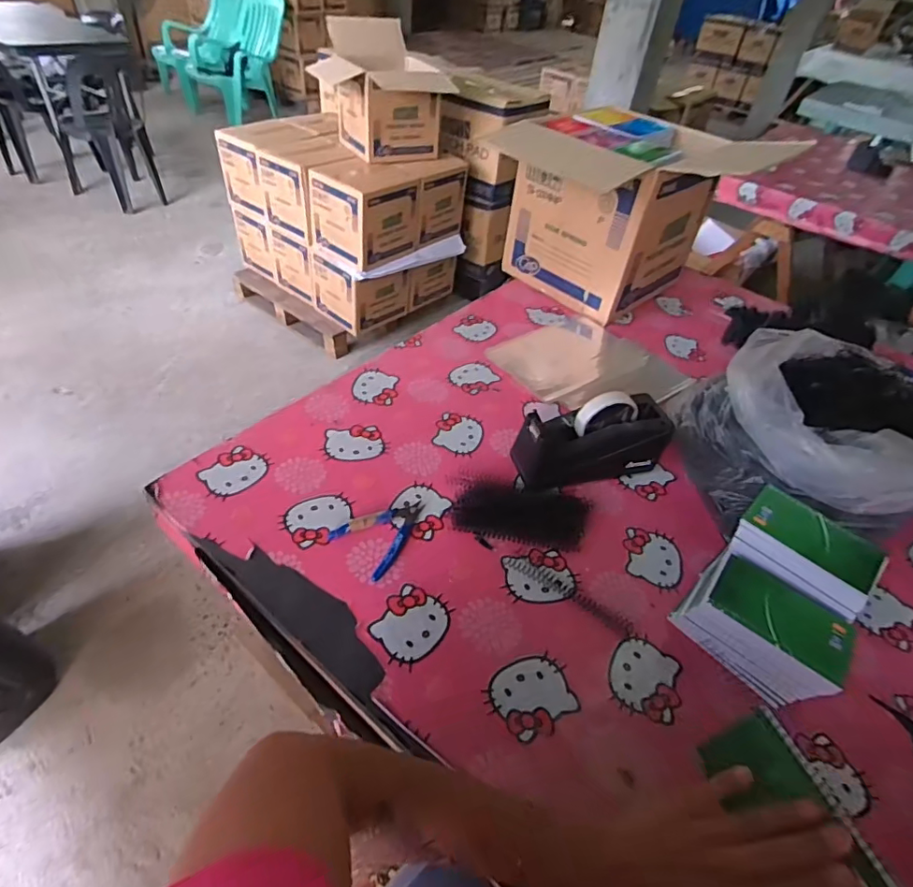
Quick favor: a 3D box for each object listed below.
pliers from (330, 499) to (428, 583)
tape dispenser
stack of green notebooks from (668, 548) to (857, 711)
[{"bbox_3d":[-0.085,0.102,0.648,0.082,0.011,0.116,32,49,24],"label":"pliers"},{"bbox_3d":[0.188,-0.005,0.724,0.206,0.113,0.074,-8,46,-16],"label":"tape dispenser"},{"bbox_3d":[0.322,0.197,0.565,0.142,0.084,0.089,33,49,24],"label":"stack of green notebooks"}]

